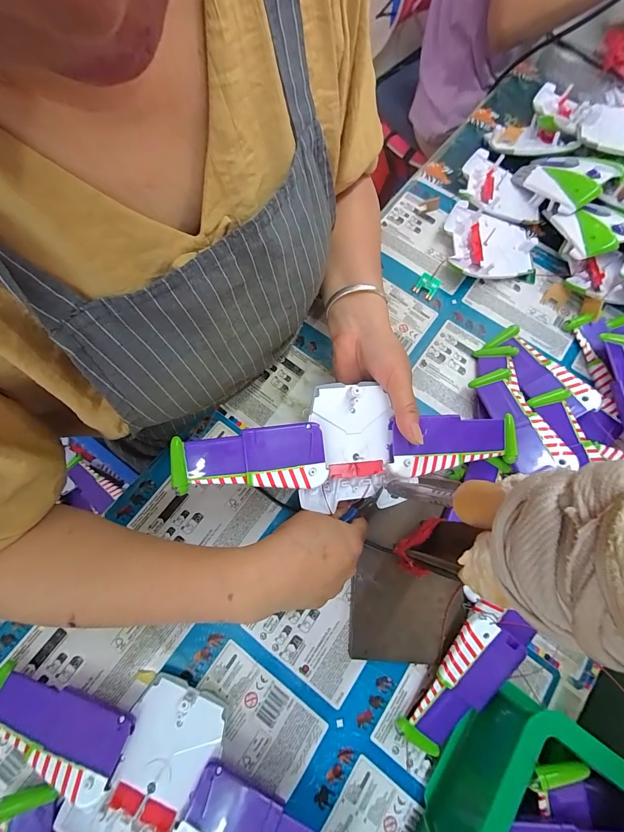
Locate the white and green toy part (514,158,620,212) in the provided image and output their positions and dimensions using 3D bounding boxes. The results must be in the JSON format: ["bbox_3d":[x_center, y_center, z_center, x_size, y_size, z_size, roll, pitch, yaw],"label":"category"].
[{"bbox_3d":[0.316,-0.302,0.429,0.065,0.044,0.099,-28,75,-9],"label":"white and green toy part"}]

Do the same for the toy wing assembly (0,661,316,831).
[{"bbox_3d":[-0.112,0.259,0.256,0.287,0.031,0.083,16,72,4],"label":"toy wing assembly"}]

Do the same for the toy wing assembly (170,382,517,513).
[{"bbox_3d":[0.036,0.027,0.298,0.290,0.044,0.095,-3,71,-10],"label":"toy wing assembly"}]

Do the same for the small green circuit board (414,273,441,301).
[{"bbox_3d":[0.142,-0.161,0.420,0.025,0.006,0.027,31,98,1],"label":"small green circuit board"}]

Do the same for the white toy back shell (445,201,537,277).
[{"bbox_3d":[0.221,-0.212,0.427,0.110,0.032,0.083,15,73,4],"label":"white toy back shell"}]

